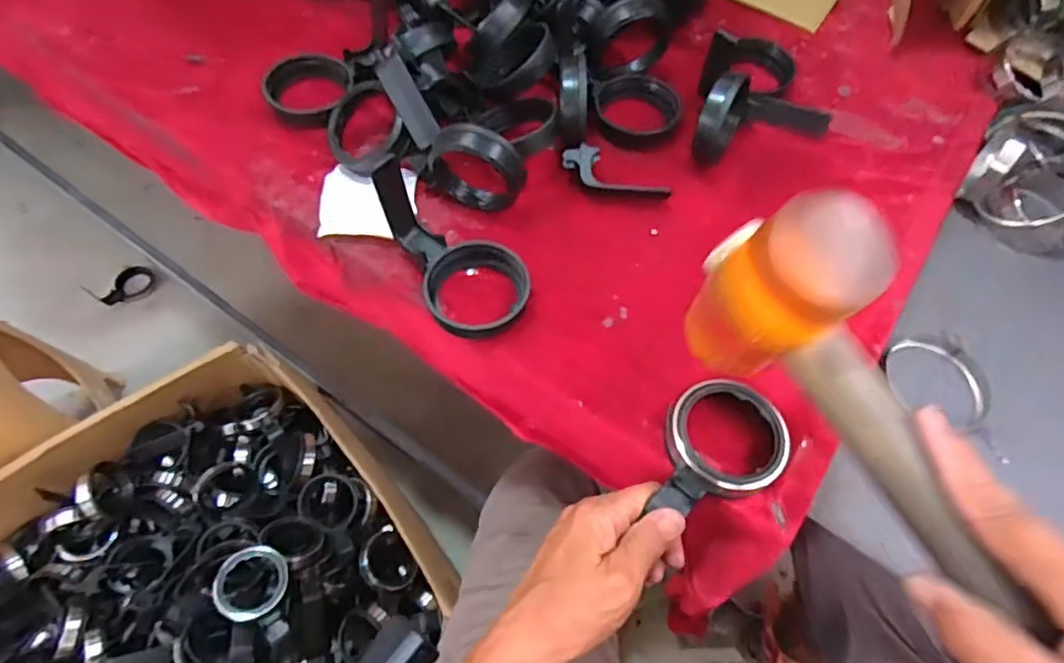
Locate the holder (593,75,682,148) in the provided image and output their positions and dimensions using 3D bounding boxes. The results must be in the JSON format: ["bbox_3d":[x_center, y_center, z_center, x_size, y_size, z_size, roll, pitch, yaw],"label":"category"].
[{"bbox_3d":[0.090,-0.190,0.521,0.074,0.026,0.058,28,65,11],"label":"holder"}]

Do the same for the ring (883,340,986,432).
[{"bbox_3d":[0.283,0.039,0.427,0.066,0.014,0.071,4,68,-10],"label":"ring"}]

